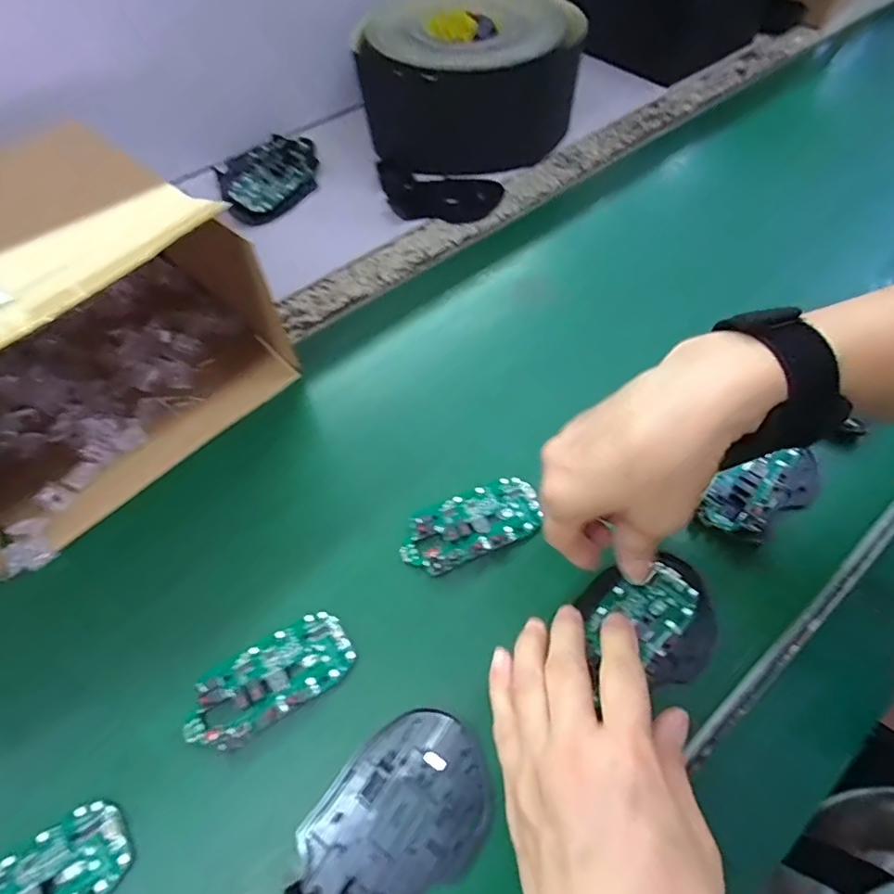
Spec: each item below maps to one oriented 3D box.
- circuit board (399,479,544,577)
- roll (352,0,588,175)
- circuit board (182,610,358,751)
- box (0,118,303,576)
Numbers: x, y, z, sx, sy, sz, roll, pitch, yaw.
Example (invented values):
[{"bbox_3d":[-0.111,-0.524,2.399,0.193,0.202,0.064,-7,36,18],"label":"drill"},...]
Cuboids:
[{"bbox_3d":[0.017,0.051,0.355,0.097,0.011,0.046,-22,63,-13],"label":"circuit board"},{"bbox_3d":[0.025,-0.423,0.592,0.236,0.109,0.205,-2,60,-2],"label":"roll"},{"bbox_3d":[-0.105,0.137,0.311,0.098,0.017,0.046,-29,64,-17],"label":"circuit board"},{"bbox_3d":[-0.289,-0.090,0.367,0.229,0.143,0.250,40,67,20],"label":"box"}]

